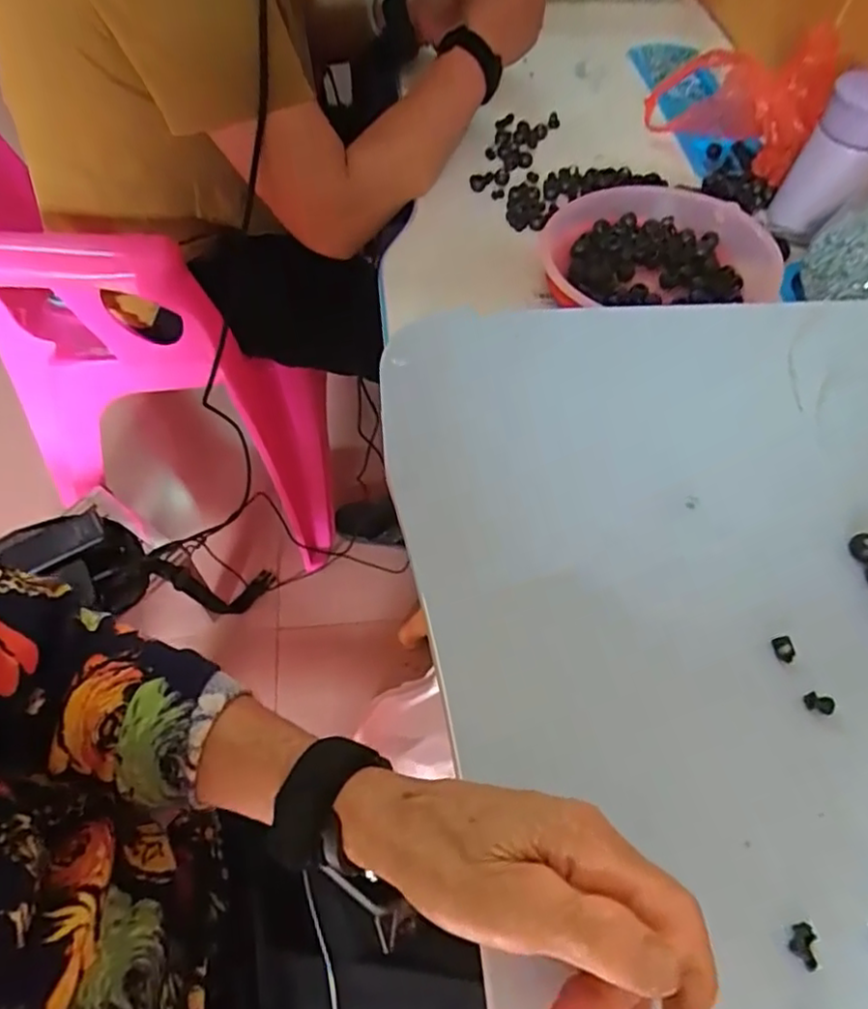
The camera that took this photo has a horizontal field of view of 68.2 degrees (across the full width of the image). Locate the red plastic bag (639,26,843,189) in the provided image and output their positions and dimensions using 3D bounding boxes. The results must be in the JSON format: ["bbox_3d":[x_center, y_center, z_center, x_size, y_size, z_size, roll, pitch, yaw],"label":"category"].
[{"bbox_3d":[0.303,-0.399,0.629,0.158,0.102,0.089,39,65,20],"label":"red plastic bag"}]

